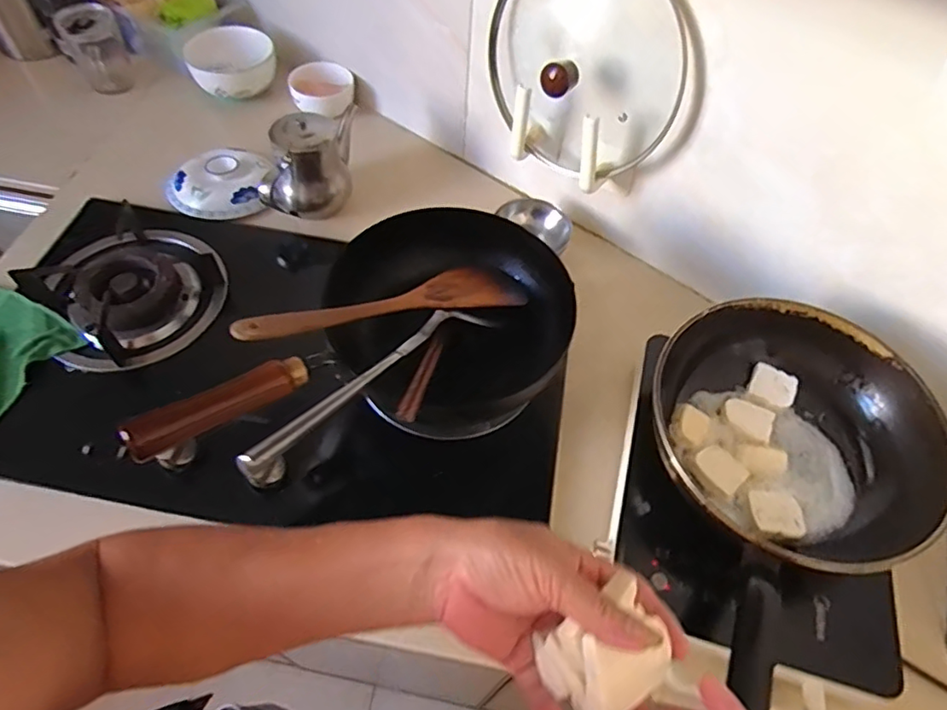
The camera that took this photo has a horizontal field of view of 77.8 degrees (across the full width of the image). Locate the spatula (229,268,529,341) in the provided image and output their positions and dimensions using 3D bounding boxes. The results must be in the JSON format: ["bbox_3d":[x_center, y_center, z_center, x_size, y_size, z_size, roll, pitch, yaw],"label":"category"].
[{"bbox_3d":[-0.084,-0.050,0.599,0.300,0.016,0.069,-15,57,-30],"label":"spatula"}]

